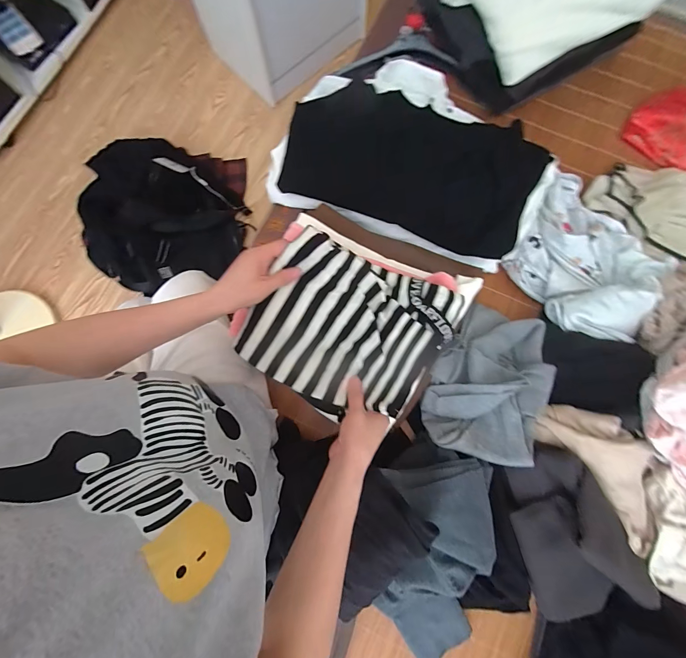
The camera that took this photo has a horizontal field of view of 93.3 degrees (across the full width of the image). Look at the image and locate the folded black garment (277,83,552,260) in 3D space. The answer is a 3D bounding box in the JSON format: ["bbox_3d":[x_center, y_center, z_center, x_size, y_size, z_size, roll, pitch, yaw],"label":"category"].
[{"bbox_3d":[0.125,-0.332,0.630,0.466,0.040,0.274,20,81,4],"label":"folded black garment"}]

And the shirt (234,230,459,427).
[{"bbox_3d":[0.009,-0.004,0.465,0.259,0.081,0.242,30,81,6],"label":"shirt"}]

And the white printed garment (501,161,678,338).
[{"bbox_3d":[0.438,-0.144,0.592,0.226,0.087,0.306,-28,81,-4],"label":"white printed garment"}]

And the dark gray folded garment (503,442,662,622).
[{"bbox_3d":[0.334,0.302,0.476,0.147,0.090,0.214,-24,80,-4],"label":"dark gray folded garment"}]

